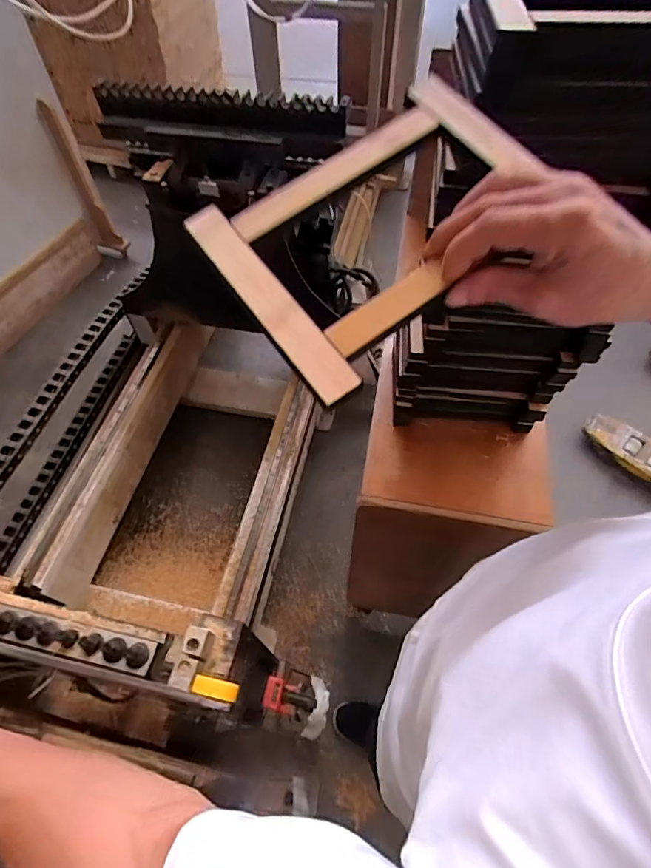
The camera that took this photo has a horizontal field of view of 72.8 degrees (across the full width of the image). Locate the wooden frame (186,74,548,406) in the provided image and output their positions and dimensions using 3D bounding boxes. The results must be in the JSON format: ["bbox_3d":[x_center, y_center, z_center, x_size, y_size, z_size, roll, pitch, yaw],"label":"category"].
[{"bbox_3d":[0.042,-0.146,0.307,0.226,0.011,0.170,-34,75,-7],"label":"wooden frame"}]

